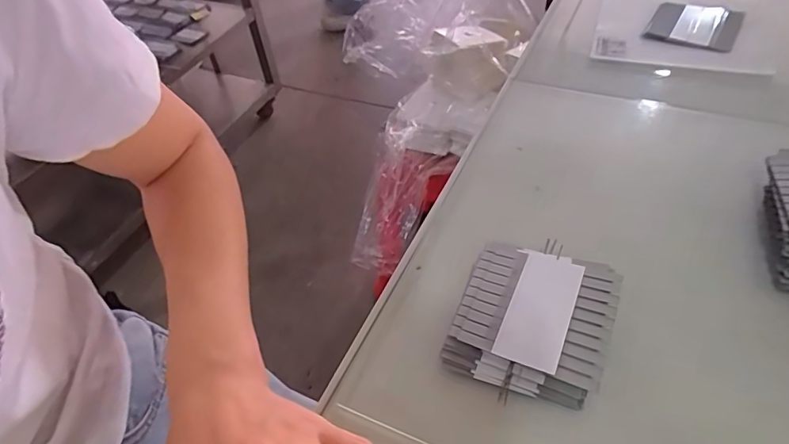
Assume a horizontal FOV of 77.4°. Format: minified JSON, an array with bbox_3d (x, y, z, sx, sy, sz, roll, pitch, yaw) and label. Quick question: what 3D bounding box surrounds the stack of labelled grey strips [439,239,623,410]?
[{"bbox_3d":[0.083,0.055,0.296,0.085,0.018,0.097,15,51,19],"label":"stack of labelled grey strips"}]

